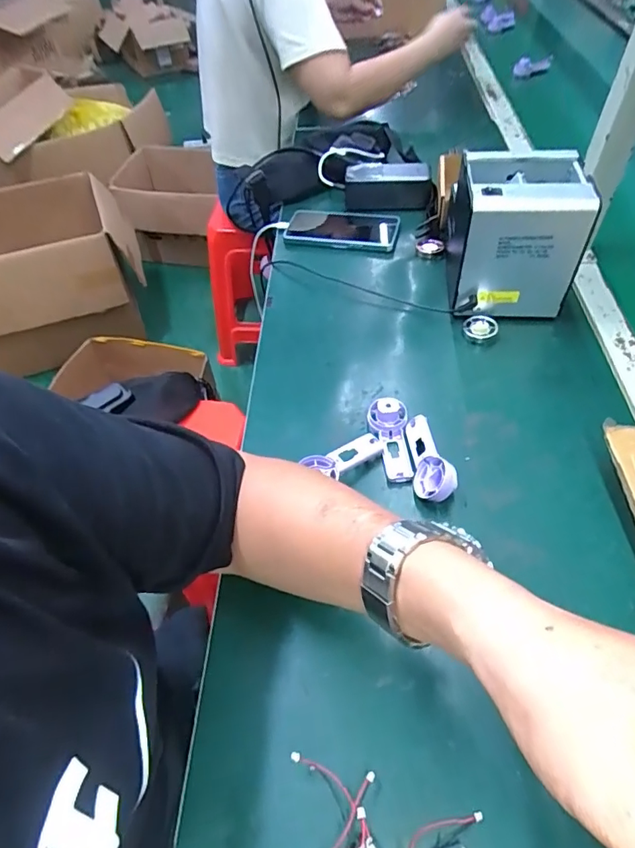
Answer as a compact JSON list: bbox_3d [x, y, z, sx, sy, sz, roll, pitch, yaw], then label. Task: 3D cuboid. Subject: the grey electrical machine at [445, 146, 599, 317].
[{"bbox_3d":[0.233,-0.219,0.590,0.125,0.156,0.131,2,52,4],"label":"grey electrical machine"}]

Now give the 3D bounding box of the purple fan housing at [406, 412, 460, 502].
[{"bbox_3d":[0.102,0.034,0.468,0.031,0.038,0.093,-11,52,-6],"label":"purple fan housing"}]

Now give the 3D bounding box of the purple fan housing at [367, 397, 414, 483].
[{"bbox_3d":[0.076,0.017,0.487,0.038,0.024,0.088,-8,62,-4],"label":"purple fan housing"}]

